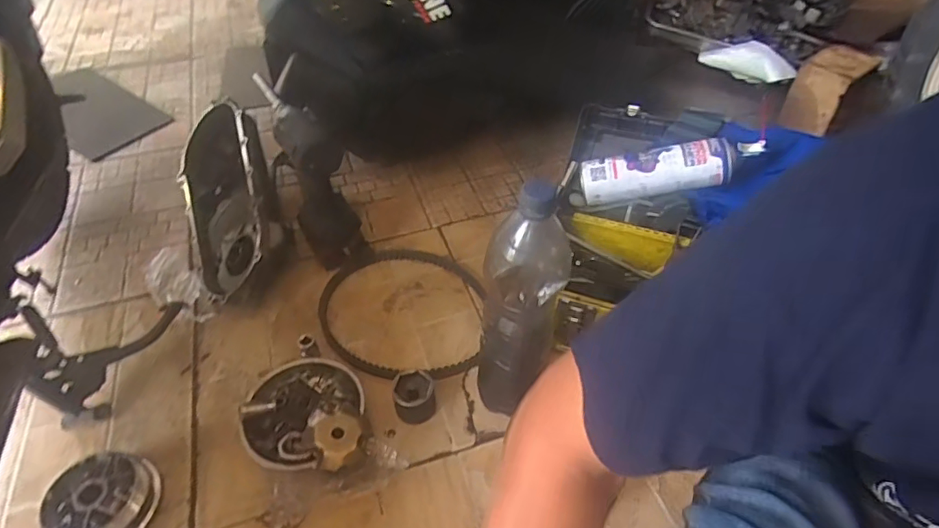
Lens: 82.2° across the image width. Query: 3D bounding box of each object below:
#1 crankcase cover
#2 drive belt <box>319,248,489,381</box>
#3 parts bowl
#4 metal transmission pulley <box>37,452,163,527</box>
[{"bbox_3d":[-0.394,-0.116,0.895,0.178,0.065,0.389,-41,56,17],"label":"crankcase cover"},{"bbox_3d":[-0.102,0.062,0.810,0.243,0.021,0.241,6,46,5],"label":"drive belt"},{"bbox_3d":[-0.202,0.190,0.665,0.143,0.049,0.155,1,46,-1],"label":"parts bowl"},{"bbox_3d":[-0.406,0.262,0.594,0.106,0.050,0.091,-24,51,-23],"label":"metal transmission pulley"}]

